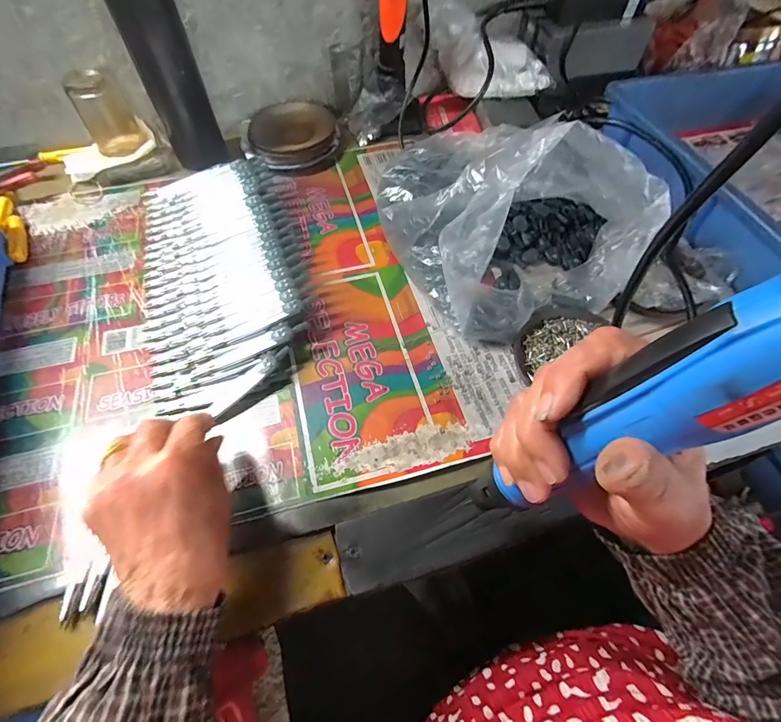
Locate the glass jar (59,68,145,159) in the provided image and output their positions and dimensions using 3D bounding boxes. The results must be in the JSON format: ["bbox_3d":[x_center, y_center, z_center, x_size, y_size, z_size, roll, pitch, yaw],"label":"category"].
[{"bbox_3d":[-0.359,-0.313,0.508,0.059,0.083,0.063,-29,62,-17],"label":"glass jar"}]

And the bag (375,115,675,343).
[{"bbox_3d":[0.112,-0.173,0.413,0.215,0.128,0.267,-23,61,-14],"label":"bag"}]

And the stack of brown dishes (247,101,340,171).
[{"bbox_3d":[-0.132,-0.315,0.555,0.122,0.029,0.111,-33,64,-19],"label":"stack of brown dishes"}]

